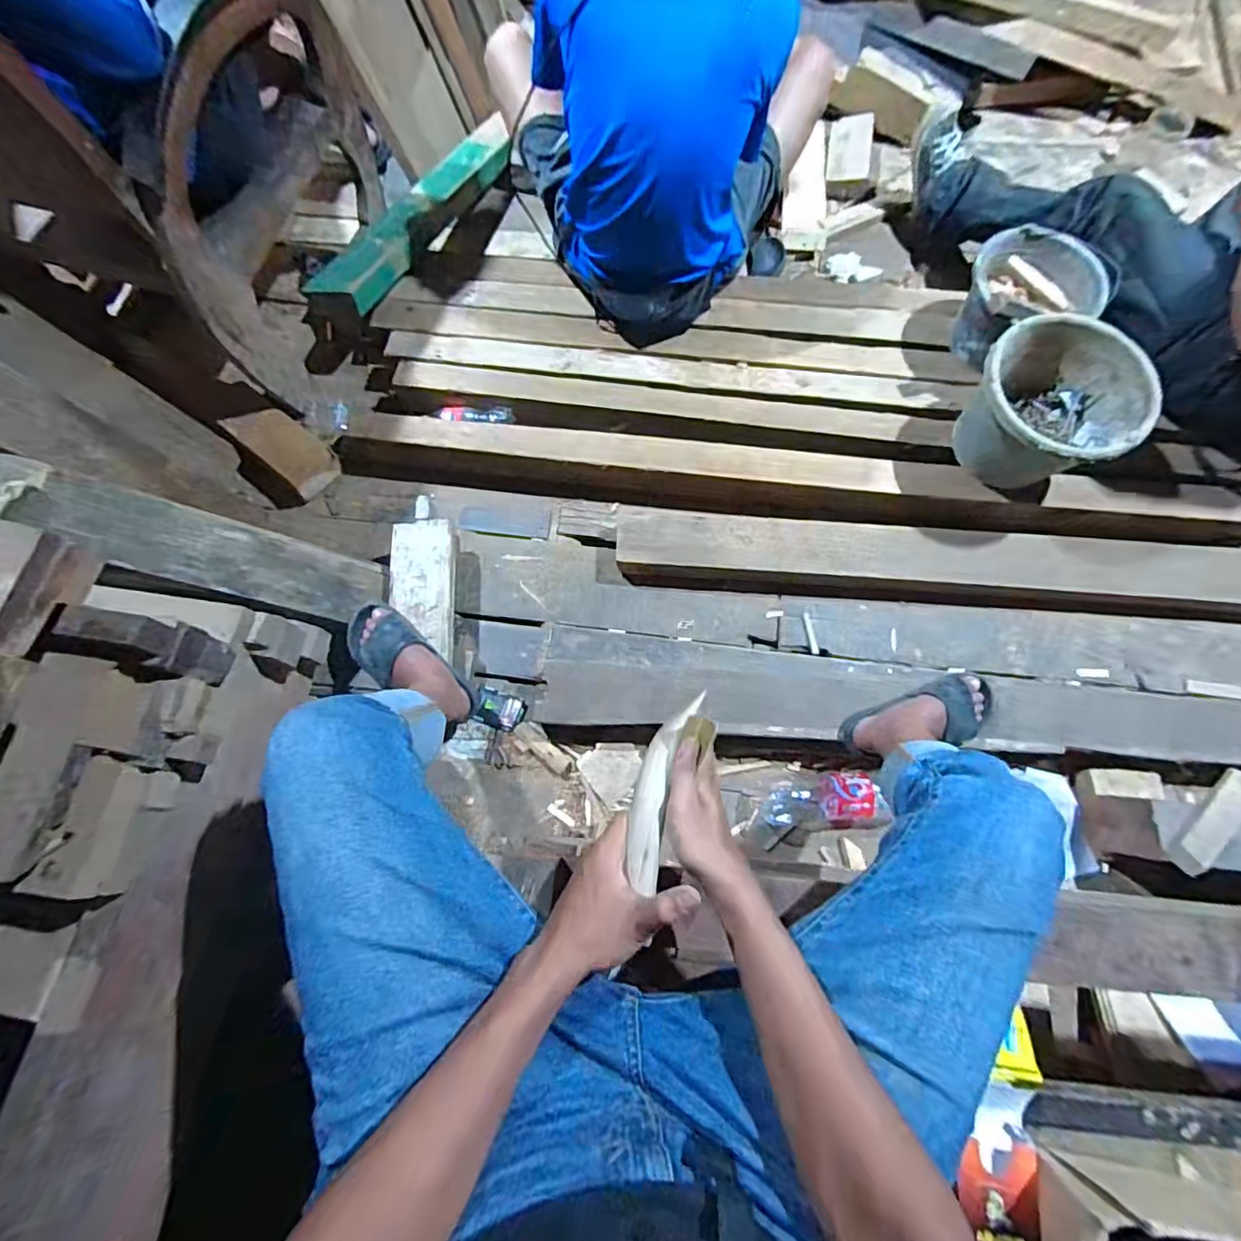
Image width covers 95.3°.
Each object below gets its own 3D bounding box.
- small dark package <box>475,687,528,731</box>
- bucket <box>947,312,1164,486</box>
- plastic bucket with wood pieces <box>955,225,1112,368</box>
[{"bbox_3d":[-0.235,0.175,1.108,0.095,0.016,0.065,18,74,8],"label":"small dark package"},{"bbox_3d":[0.773,-0.386,1.036,0.263,0.231,0.260,-1,72,2],"label":"bucket"},{"bbox_3d":[0.780,-0.624,1.143,0.234,0.192,0.213,-22,73,-5],"label":"plastic bucket with wood pieces"}]

